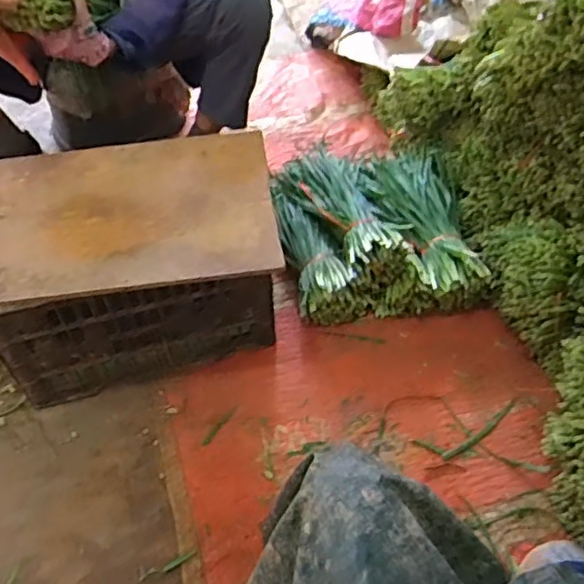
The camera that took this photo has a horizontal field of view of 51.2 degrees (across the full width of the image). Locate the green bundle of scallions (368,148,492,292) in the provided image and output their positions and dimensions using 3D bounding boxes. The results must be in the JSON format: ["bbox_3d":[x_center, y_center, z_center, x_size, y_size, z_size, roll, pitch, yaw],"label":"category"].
[{"bbox_3d":[0.277,-0.171,1.272,0.143,0.070,0.383,-10,52,-8],"label":"green bundle of scallions"}]

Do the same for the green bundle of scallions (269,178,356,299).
[{"bbox_3d":[0.029,-0.131,1.290,0.103,0.070,0.365,-12,52,-10],"label":"green bundle of scallions"}]

